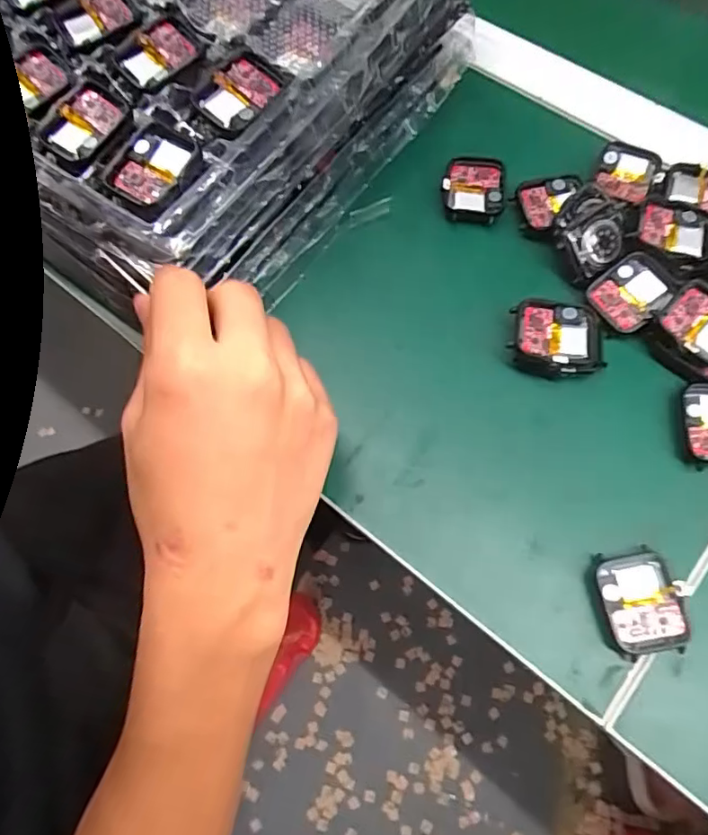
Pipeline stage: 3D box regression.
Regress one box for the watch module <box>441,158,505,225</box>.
[{"bbox_3d":[0.074,-0.142,0.340,0.036,0.008,0.041,10,71,6],"label":"watch module"}]

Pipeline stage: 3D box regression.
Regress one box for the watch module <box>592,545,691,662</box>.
[{"bbox_3d":[0.137,0.088,0.262,0.035,0.011,0.046,-10,71,-1],"label":"watch module"}]

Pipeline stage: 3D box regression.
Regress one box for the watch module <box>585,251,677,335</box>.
[{"bbox_3d":[0.158,-0.071,0.310,0.042,0.013,0.038,-31,72,-8],"label":"watch module"}]

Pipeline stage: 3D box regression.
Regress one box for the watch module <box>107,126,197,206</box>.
[{"bbox_3d":[-0.097,-0.122,0.266,0.034,0.006,0.039,37,76,14],"label":"watch module"}]

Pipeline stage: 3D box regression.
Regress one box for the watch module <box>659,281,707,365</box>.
[{"bbox_3d":[0.189,-0.050,0.296,0.041,0.012,0.038,39,77,14],"label":"watch module"}]

